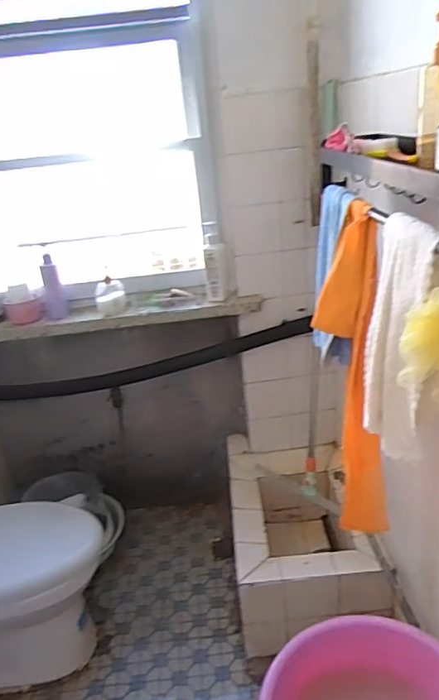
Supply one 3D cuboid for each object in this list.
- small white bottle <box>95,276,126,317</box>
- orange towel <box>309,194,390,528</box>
[{"bbox_3d":[-0.373,-0.186,1.790,0.098,0.124,0.083,-9,24,-8],"label":"small white bottle"},{"bbox_3d":[0.281,0.068,1.101,0.066,0.720,0.155,-17,27,-24],"label":"orange towel"}]

